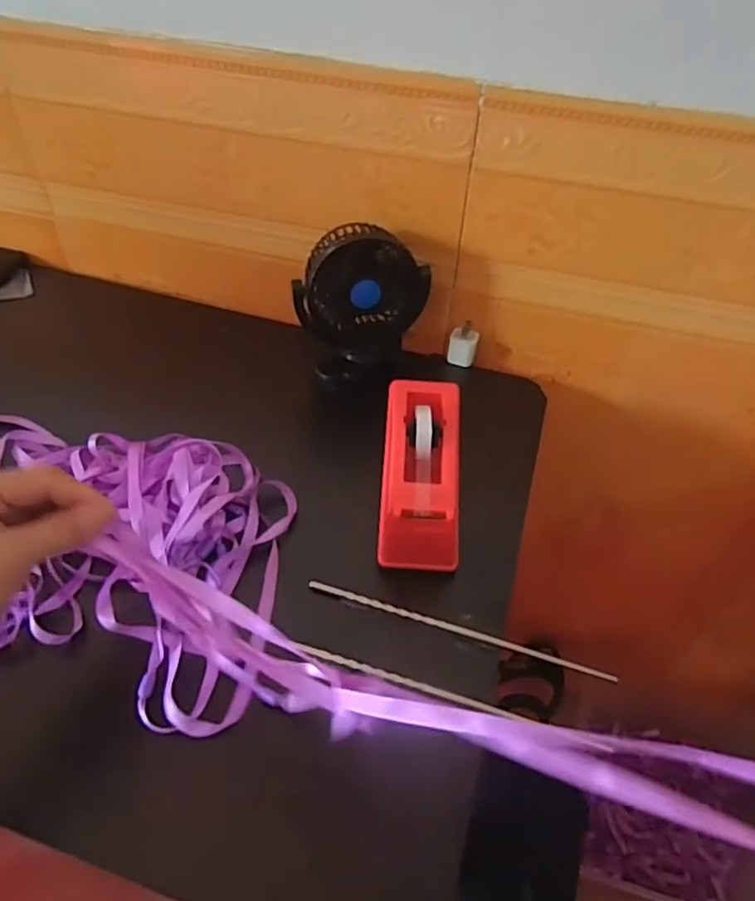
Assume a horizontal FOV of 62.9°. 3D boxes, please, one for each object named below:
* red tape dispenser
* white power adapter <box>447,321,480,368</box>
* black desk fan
[{"bbox_3d":[0.035,0.017,0.492,0.060,0.068,0.158,3,49,1],"label":"red tape dispenser"},{"bbox_3d":[0.088,-0.109,0.639,0.029,0.038,0.024,13,50,9],"label":"white power adapter"},{"bbox_3d":[-0.014,-0.132,0.583,0.118,0.126,0.078,1,49,-1],"label":"black desk fan"}]

